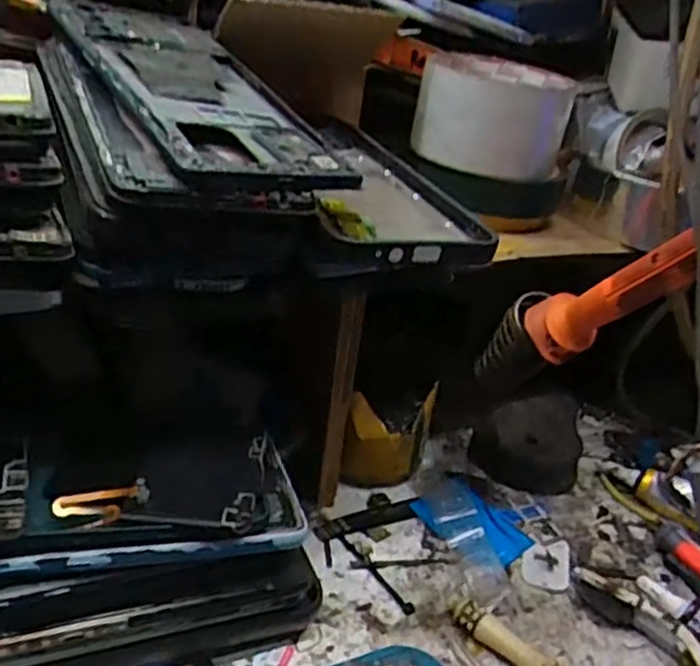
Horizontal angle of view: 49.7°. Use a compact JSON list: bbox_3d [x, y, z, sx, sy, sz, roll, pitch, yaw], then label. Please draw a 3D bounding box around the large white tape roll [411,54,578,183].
[{"bbox_3d":[0.081,-0.126,0.431,0.083,0.045,0.082,13,28,9],"label":"large white tape roll"}]

